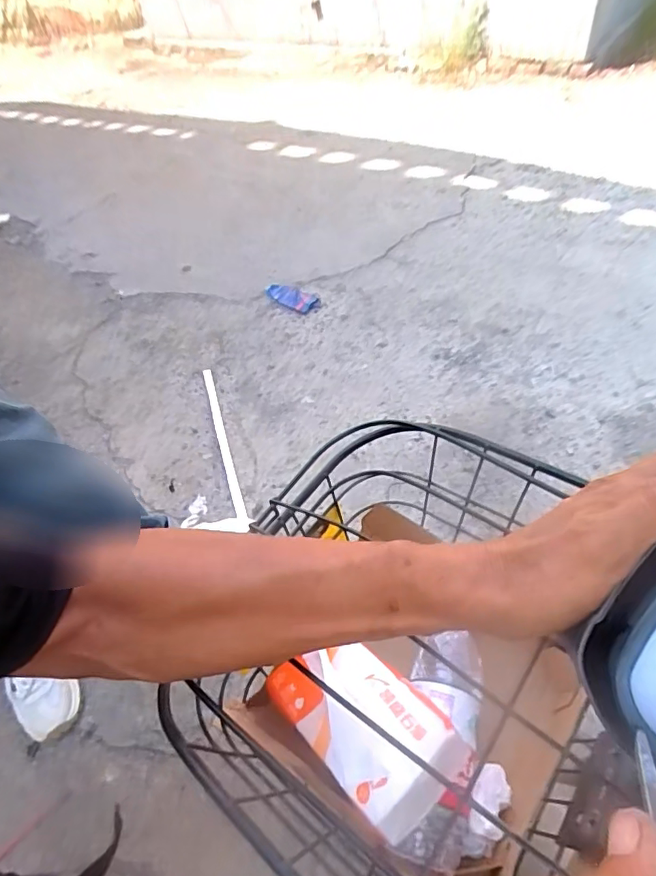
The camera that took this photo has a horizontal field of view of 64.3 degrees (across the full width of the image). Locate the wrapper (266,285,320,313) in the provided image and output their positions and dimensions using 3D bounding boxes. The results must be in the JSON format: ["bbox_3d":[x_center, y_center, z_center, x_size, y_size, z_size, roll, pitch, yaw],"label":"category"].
[{"bbox_3d":[-0.138,-0.502,1.861,0.229,0.033,0.086,25,55,25],"label":"wrapper"}]

